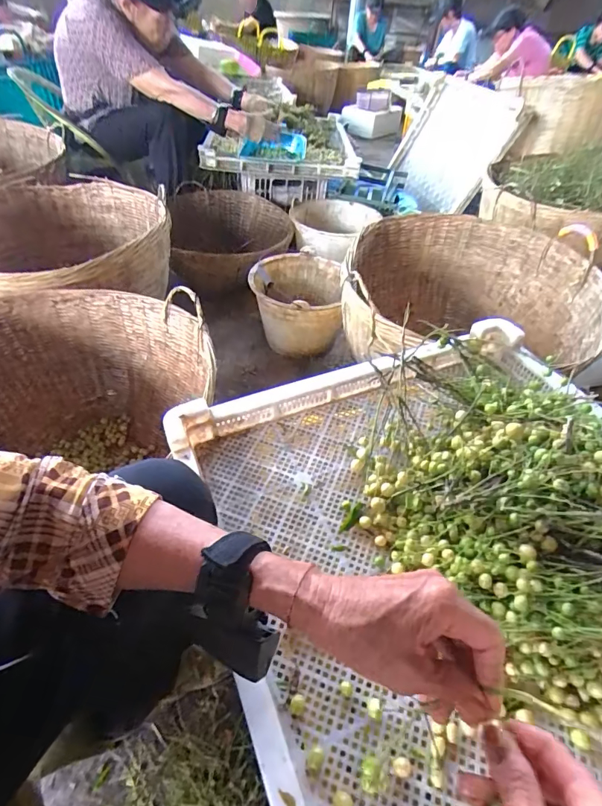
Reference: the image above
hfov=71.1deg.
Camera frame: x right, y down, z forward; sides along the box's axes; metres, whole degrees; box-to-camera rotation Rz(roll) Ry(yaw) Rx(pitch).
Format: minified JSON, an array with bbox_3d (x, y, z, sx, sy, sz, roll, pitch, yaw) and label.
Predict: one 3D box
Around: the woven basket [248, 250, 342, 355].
[{"bbox_3d":[-0.014,-0.301,1.296,0.255,0.218,0.323,5,44,0],"label":"woven basket"}]

